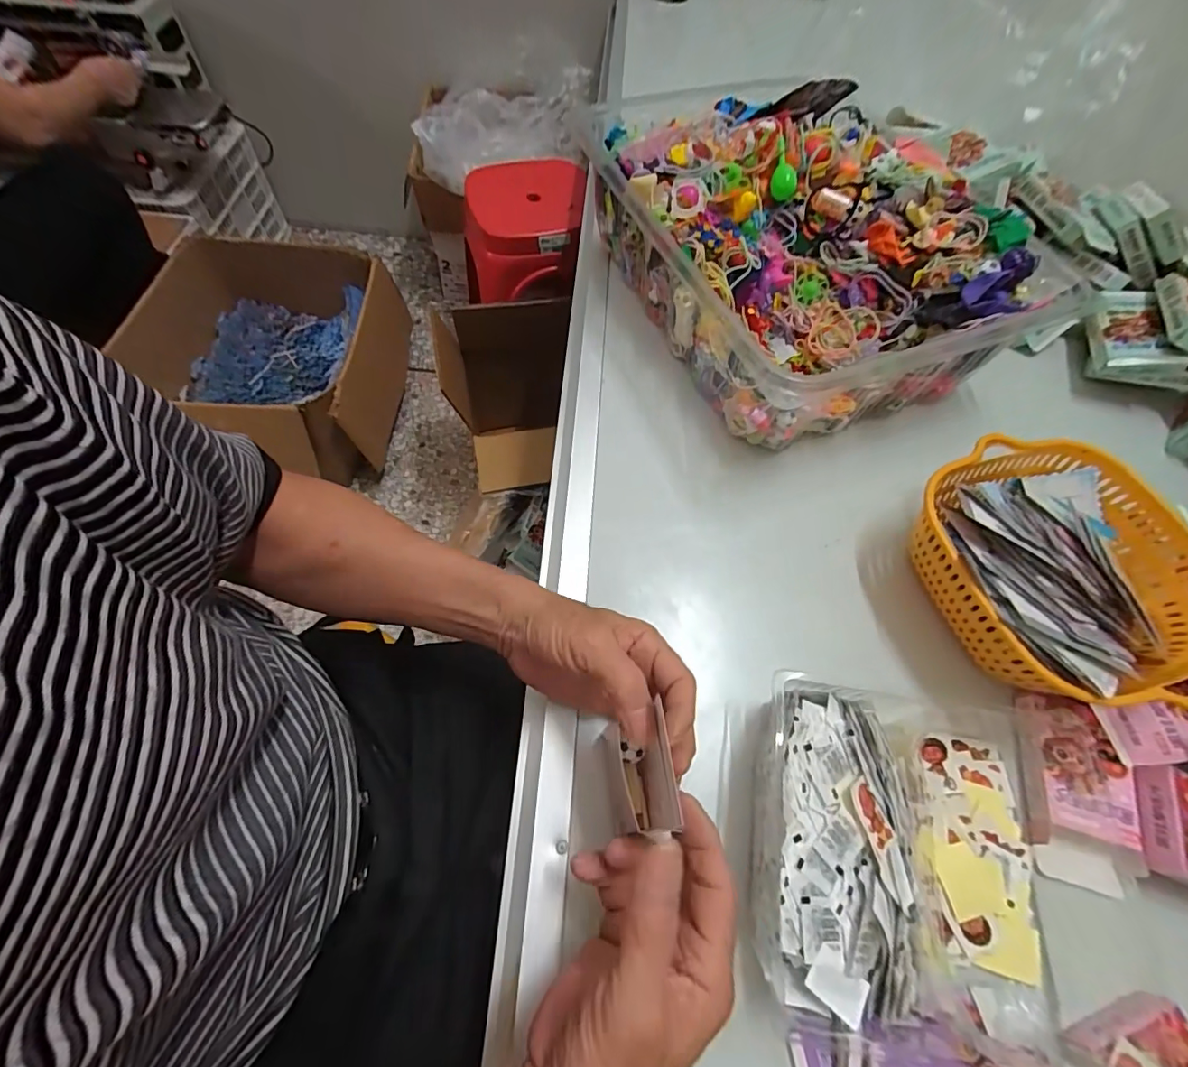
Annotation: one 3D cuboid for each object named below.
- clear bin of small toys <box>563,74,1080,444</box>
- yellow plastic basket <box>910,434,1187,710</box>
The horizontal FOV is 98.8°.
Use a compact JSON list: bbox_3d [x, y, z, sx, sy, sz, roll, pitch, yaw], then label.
[{"bbox_3d":[0.197,-0.305,0.543,0.299,0.150,0.419,-22,65,-15],"label":"clear bin of small toys"},{"bbox_3d":[0.355,0.033,0.400,0.196,0.081,0.200,2,61,-3],"label":"yellow plastic basket"}]

